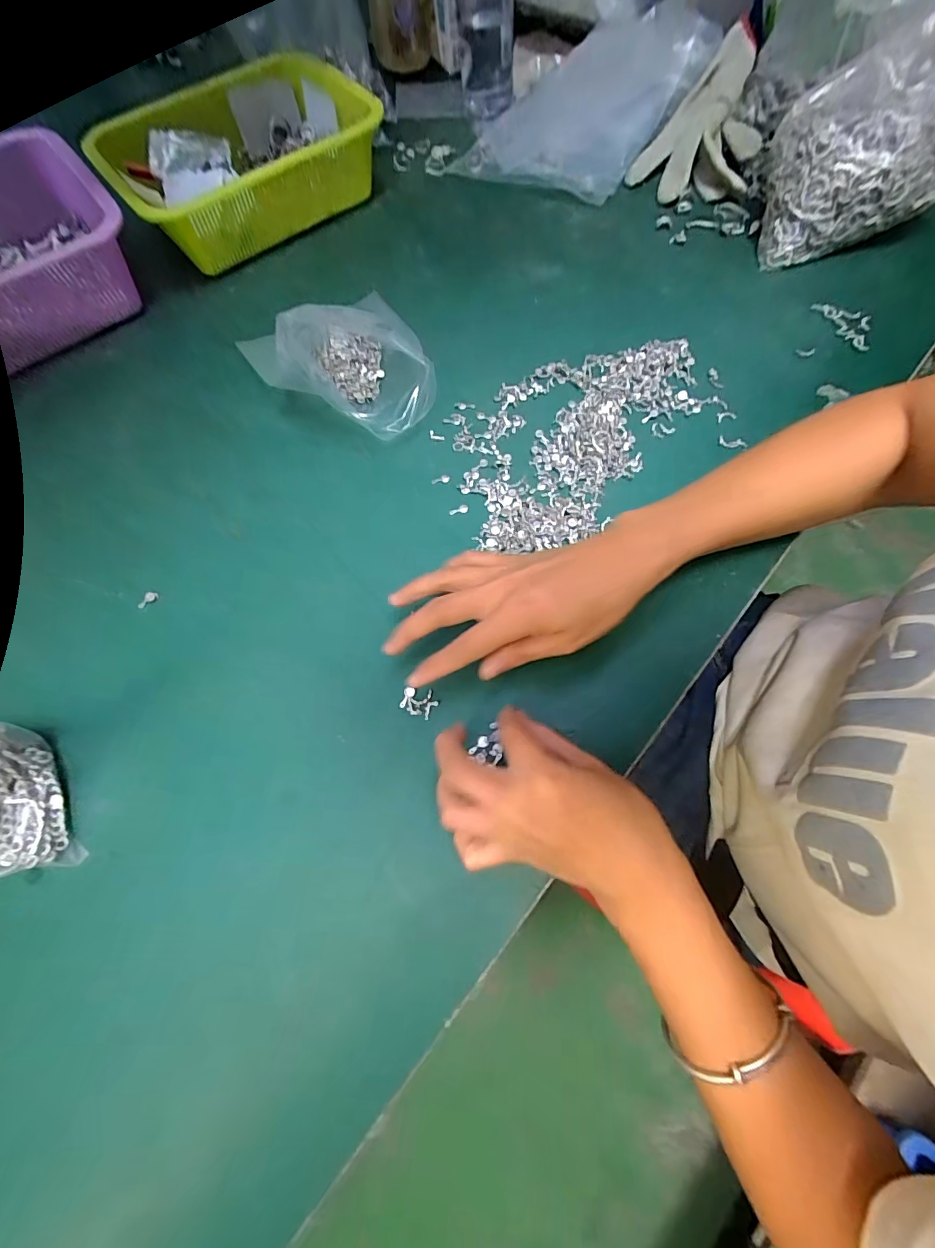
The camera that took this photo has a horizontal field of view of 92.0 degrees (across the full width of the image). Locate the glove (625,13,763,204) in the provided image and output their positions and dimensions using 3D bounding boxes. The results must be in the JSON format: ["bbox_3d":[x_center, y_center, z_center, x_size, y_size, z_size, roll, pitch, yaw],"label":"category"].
[{"bbox_3d":[0.275,-0.535,0.477,0.117,0.077,0.176,41,75,17],"label":"glove"}]

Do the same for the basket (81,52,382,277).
[{"bbox_3d":[-0.234,-0.492,0.487,0.262,0.085,0.207,-32,70,-10],"label":"basket"}]

